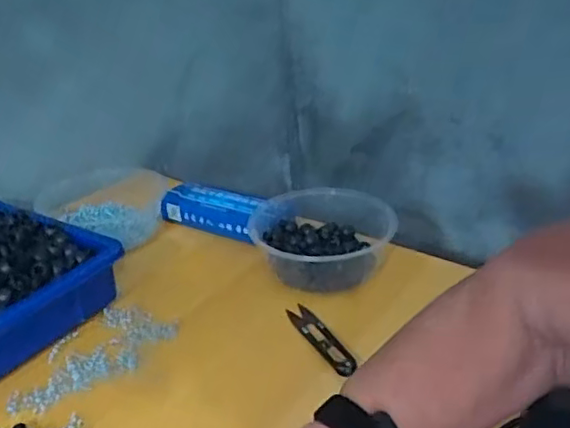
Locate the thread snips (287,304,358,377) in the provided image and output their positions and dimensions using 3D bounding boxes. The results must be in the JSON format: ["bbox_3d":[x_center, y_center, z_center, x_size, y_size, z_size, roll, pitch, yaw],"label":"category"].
[{"bbox_3d":[0.031,0.103,0.511,0.023,0.008,0.097,-16,31,-24],"label":"thread snips"}]

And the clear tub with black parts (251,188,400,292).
[{"bbox_3d":[0.031,0.027,0.609,0.145,0.054,0.145,-2,28,1],"label":"clear tub with black parts"}]

